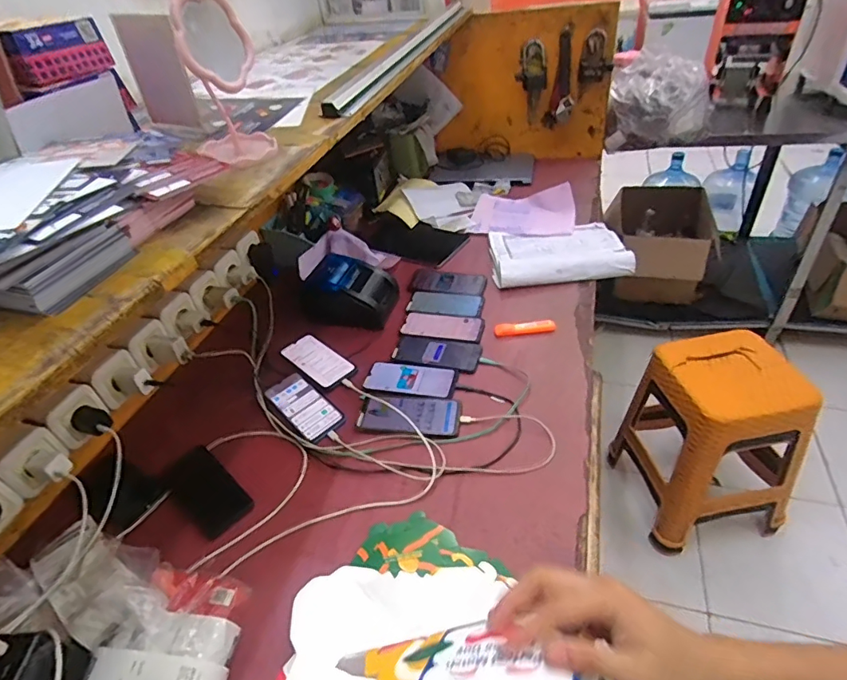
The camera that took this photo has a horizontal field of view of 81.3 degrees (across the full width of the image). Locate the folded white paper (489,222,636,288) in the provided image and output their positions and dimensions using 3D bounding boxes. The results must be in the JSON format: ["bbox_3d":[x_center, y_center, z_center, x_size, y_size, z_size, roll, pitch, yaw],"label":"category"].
[{"bbox_3d":[0.315,-0.214,1.167,0.311,0.022,0.235,-7,40,1],"label":"folded white paper"}]

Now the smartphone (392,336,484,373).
[{"bbox_3d":[0.026,0.022,0.940,0.163,0.010,0.064,9,43,19],"label":"smartphone"}]

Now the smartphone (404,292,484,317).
[{"bbox_3d":[0.048,-0.077,1.063,0.156,0.010,0.067,5,42,14],"label":"smartphone"}]

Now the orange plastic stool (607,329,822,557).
[{"bbox_3d":[0.802,0.271,1.356,0.386,0.483,0.328,-9,40,-1],"label":"orange plastic stool"}]

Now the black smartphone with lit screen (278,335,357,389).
[{"bbox_3d":[-0.207,0.036,0.957,0.077,0.006,0.160,-36,47,-29],"label":"black smartphone with lit screen"}]

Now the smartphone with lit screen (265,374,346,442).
[{"bbox_3d":[-0.208,0.114,0.865,0.073,0.014,0.160,-35,47,-29],"label":"smartphone with lit screen"}]

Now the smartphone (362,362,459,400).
[{"bbox_3d":[-0.022,0.071,0.890,0.160,0.008,0.073,6,42,16],"label":"smartphone"}]

